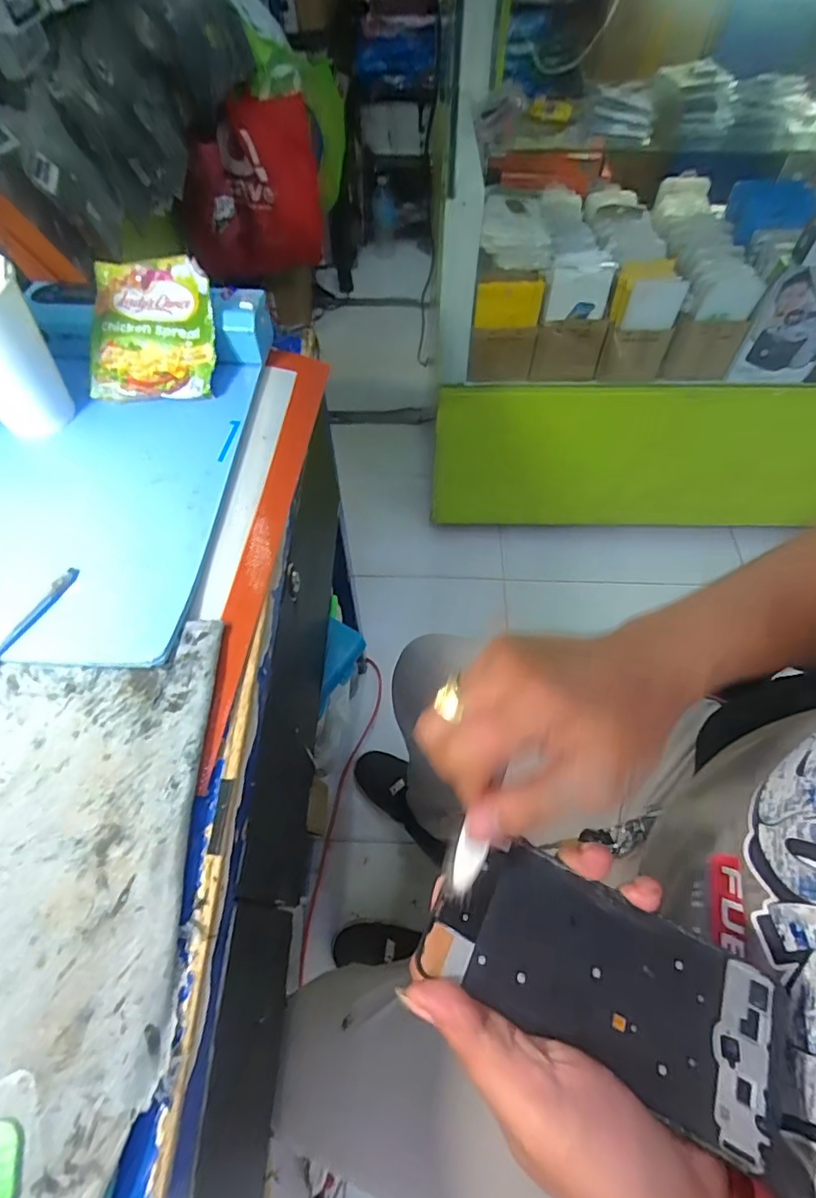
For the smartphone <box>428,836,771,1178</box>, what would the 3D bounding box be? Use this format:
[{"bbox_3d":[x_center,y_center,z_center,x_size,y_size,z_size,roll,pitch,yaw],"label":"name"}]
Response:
[{"bbox_3d":[0.085,0.167,0.241,0.149,0.007,0.067,22,61,10],"label":"smartphone"}]

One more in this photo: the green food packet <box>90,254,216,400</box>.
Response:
[{"bbox_3d":[-0.213,-0.223,0.442,0.101,0.020,0.112,2,89,0],"label":"green food packet"}]

